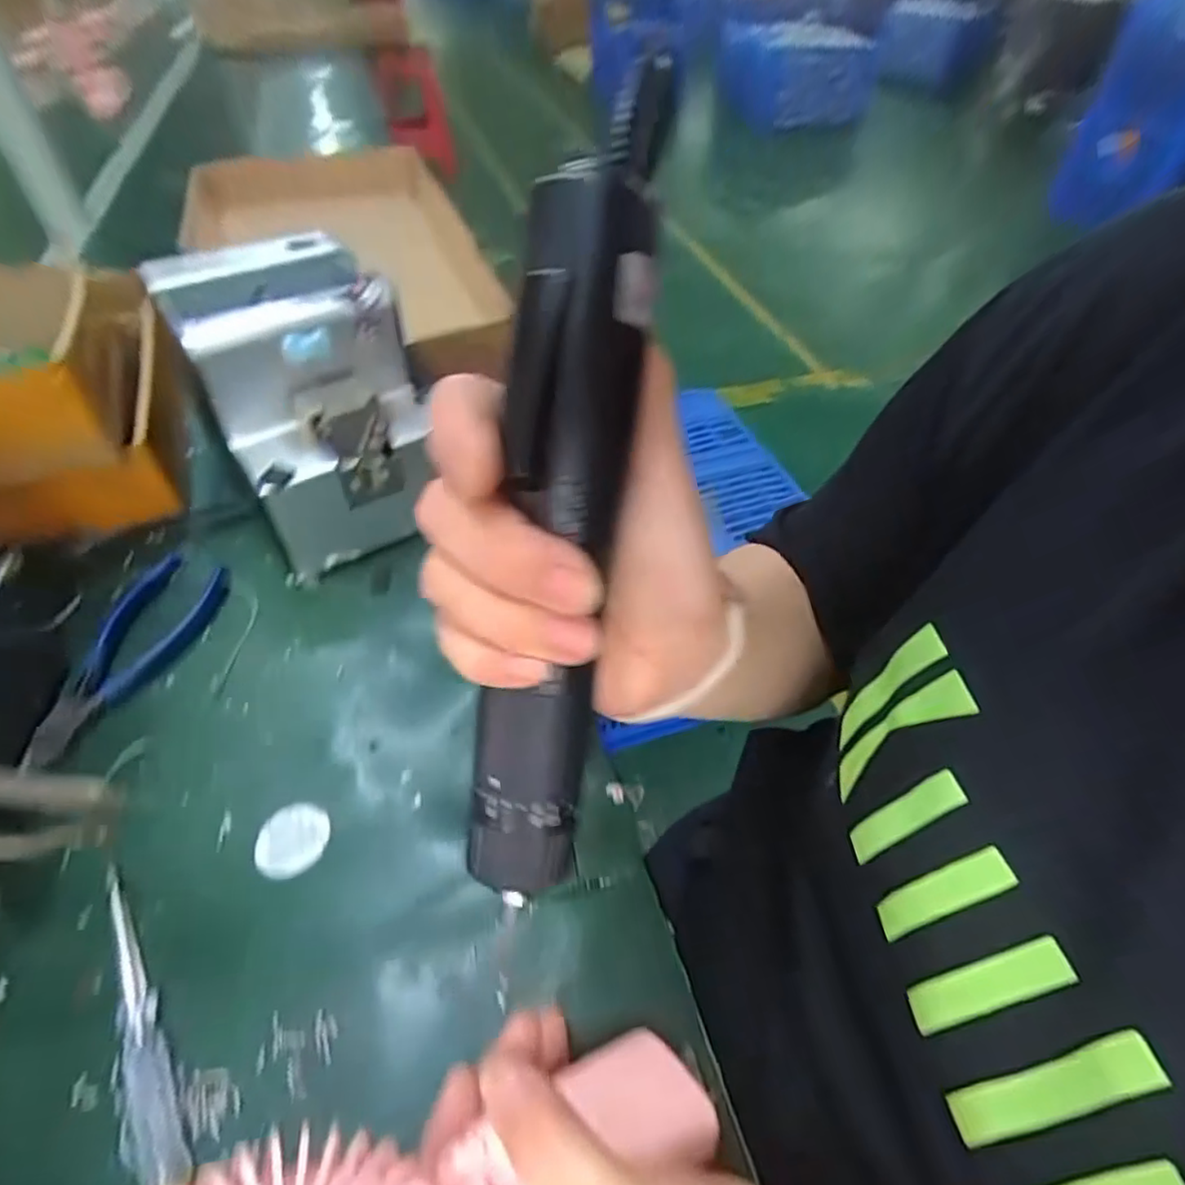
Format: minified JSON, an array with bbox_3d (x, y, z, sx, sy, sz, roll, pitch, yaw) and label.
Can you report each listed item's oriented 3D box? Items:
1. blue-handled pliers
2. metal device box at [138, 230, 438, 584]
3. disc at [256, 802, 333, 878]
[{"bbox_3d":[-0.266,0.035,0.379,0.054,0.016,0.142,5,47,0],"label":"blue-handled pliers"},{"bbox_3d":[-0.185,-0.123,0.440,0.128,0.153,0.170,-30,55,-23],"label":"metal device box"},{"bbox_3d":[-0.148,0.120,0.319,0.033,0.004,0.036,2,47,-2],"label":"disc"}]

